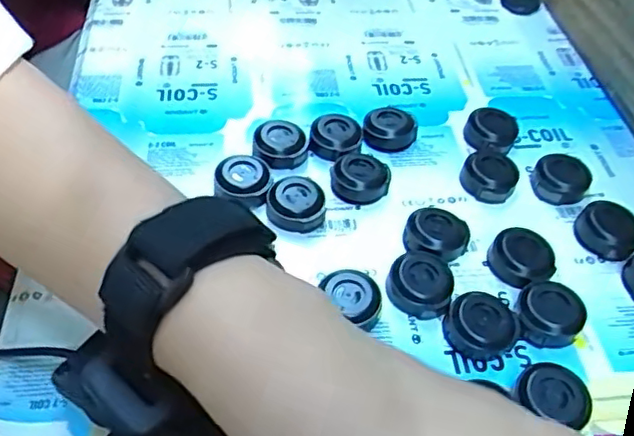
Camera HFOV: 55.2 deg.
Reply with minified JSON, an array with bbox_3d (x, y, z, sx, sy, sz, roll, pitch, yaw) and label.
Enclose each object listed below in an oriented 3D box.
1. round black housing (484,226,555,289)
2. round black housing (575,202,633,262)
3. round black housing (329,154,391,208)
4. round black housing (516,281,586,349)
[{"bbox_3d":[0.100,0.020,0.297,0.030,0.012,0.027,28,53,20],"label":"round black housing"},{"bbox_3d":[0.148,0.007,0.309,0.030,0.015,0.024,32,54,23],"label":"round black housing"},{"bbox_3d":[0.023,-0.022,0.328,0.033,0.016,0.027,12,49,7],"label":"round black housing"},{"bbox_3d":[0.103,0.043,0.275,0.030,0.014,0.030,2,49,-2],"label":"round black housing"}]

